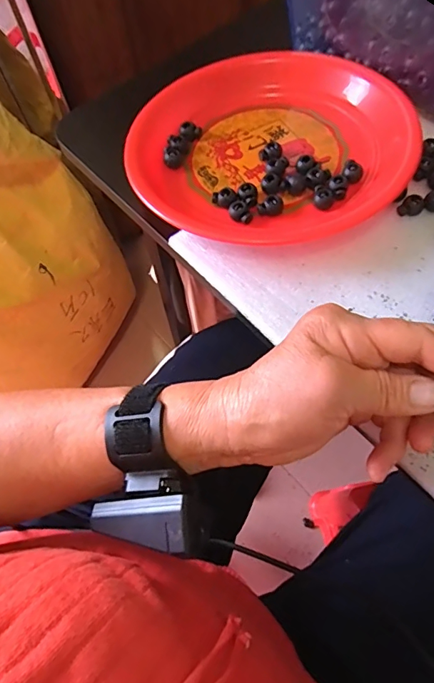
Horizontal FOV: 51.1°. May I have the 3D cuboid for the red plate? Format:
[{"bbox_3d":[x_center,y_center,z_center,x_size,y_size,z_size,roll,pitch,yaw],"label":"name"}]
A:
[{"bbox_3d":[0.044,-0.171,0.376,0.220,0.033,0.199,11,65,8],"label":"red plate"}]

